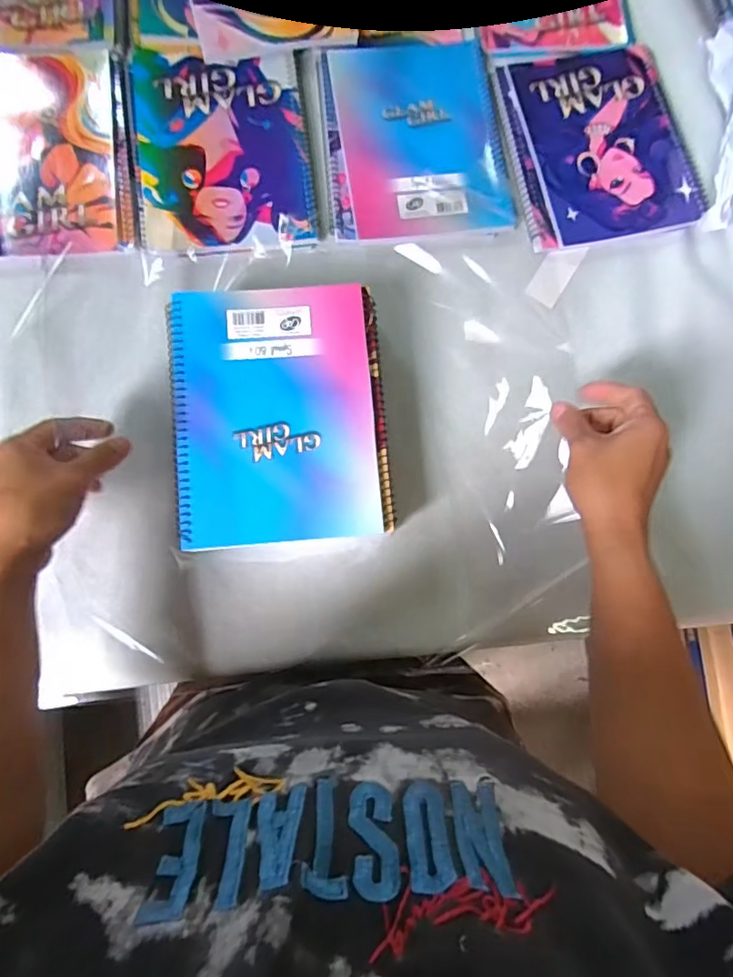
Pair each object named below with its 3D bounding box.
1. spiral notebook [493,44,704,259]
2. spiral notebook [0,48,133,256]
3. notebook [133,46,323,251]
[{"bbox_3d":[0.221,-0.328,0.529,0.170,0.011,0.195,-9,83,-6],"label":"spiral notebook"},{"bbox_3d":[-0.292,-0.298,0.486,0.154,0.008,0.198,-5,82,-5],"label":"spiral notebook"},{"bbox_3d":[-0.127,-0.311,0.500,0.153,0.008,0.198,-5,82,-5],"label":"notebook"}]

